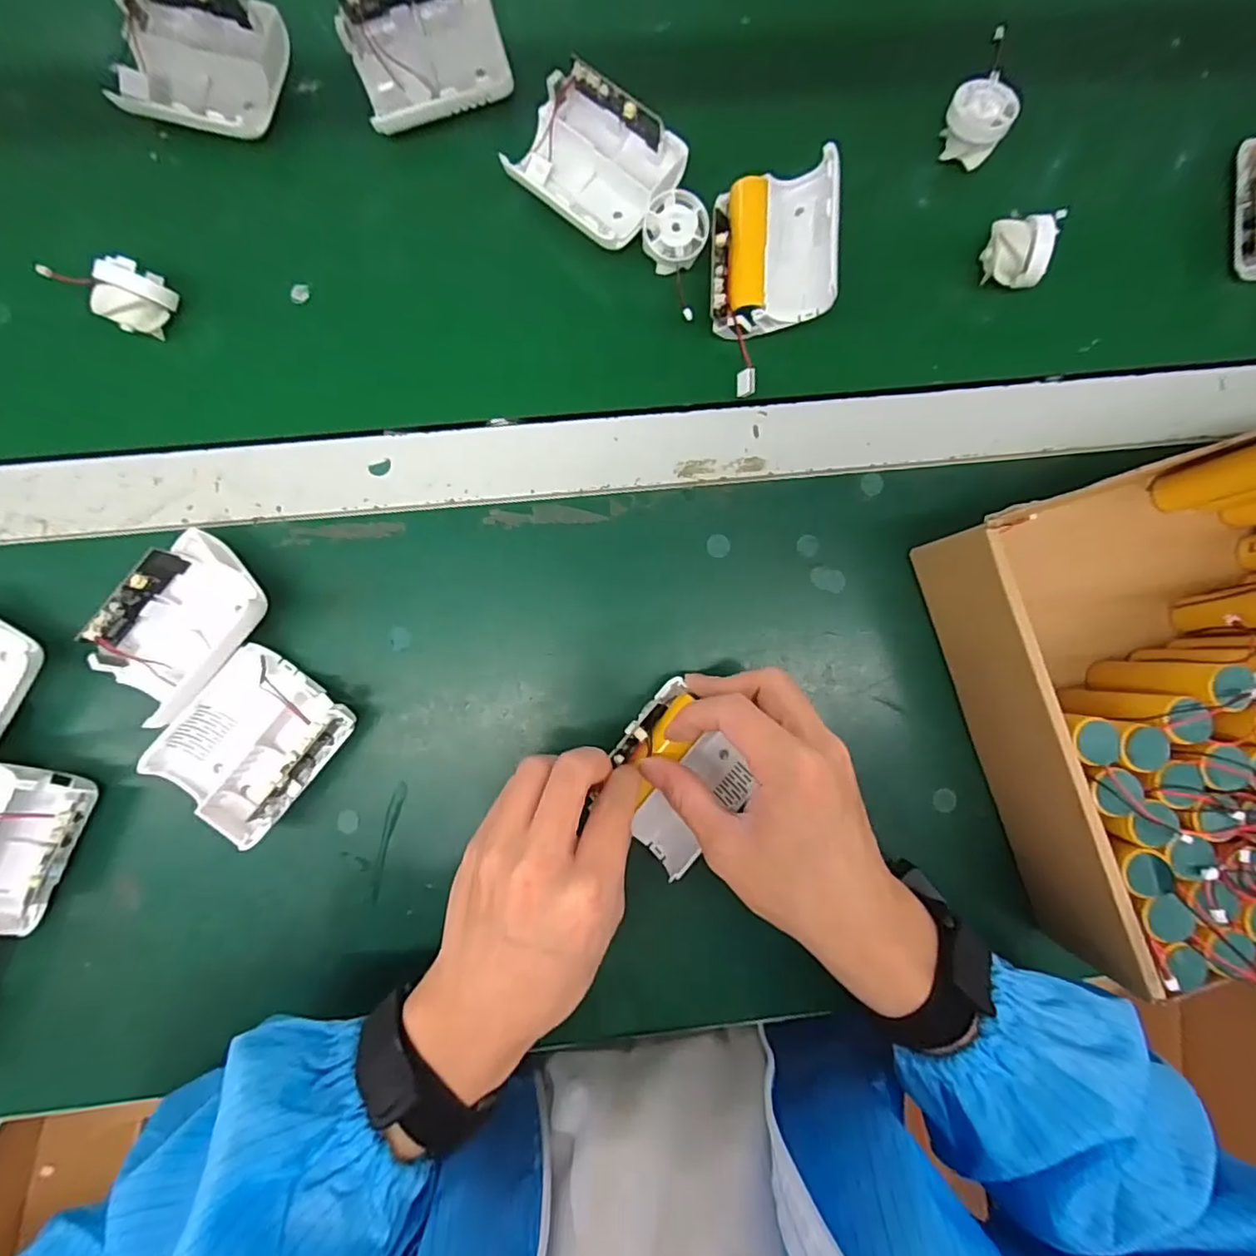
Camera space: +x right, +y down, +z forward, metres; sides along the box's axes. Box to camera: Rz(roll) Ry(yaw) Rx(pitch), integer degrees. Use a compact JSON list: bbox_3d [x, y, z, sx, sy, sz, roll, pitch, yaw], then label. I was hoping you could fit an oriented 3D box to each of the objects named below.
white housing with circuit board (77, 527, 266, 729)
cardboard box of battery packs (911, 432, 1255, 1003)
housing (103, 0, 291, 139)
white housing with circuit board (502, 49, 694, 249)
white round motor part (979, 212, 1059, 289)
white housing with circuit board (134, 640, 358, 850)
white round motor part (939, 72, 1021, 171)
[{"bbox_3d":[-0.227,-0.002,0.308,0.065,0.033,0.084,42,87,-1],"label":"white housing with circuit board"},{"bbox_3d":[0.306,0.025,0.307,0.233,0.078,0.222,-18,88,-3],"label":"cardboard box of battery packs"},{"bbox_3d":[-0.230,-0.303,0.328,0.083,0.036,0.075,15,88,-2],"label":"housing"},{"bbox_3d":[-0.019,-0.251,0.331,0.081,0.037,0.070,34,87,0],"label":"white housing with circuit board"},{"bbox_3d":[0.217,-0.209,0.339,0.026,0.036,0.030,4,87,-2],"label":"white round motor part"},{"bbox_3d":[-0.189,0.059,0.308,0.068,0.034,0.080,39,87,0],"label":"white housing with circuit board"},{"bbox_3d":[0.197,-0.287,0.343,0.035,0.029,0.028,31,87,0],"label":"white round motor part"}]

